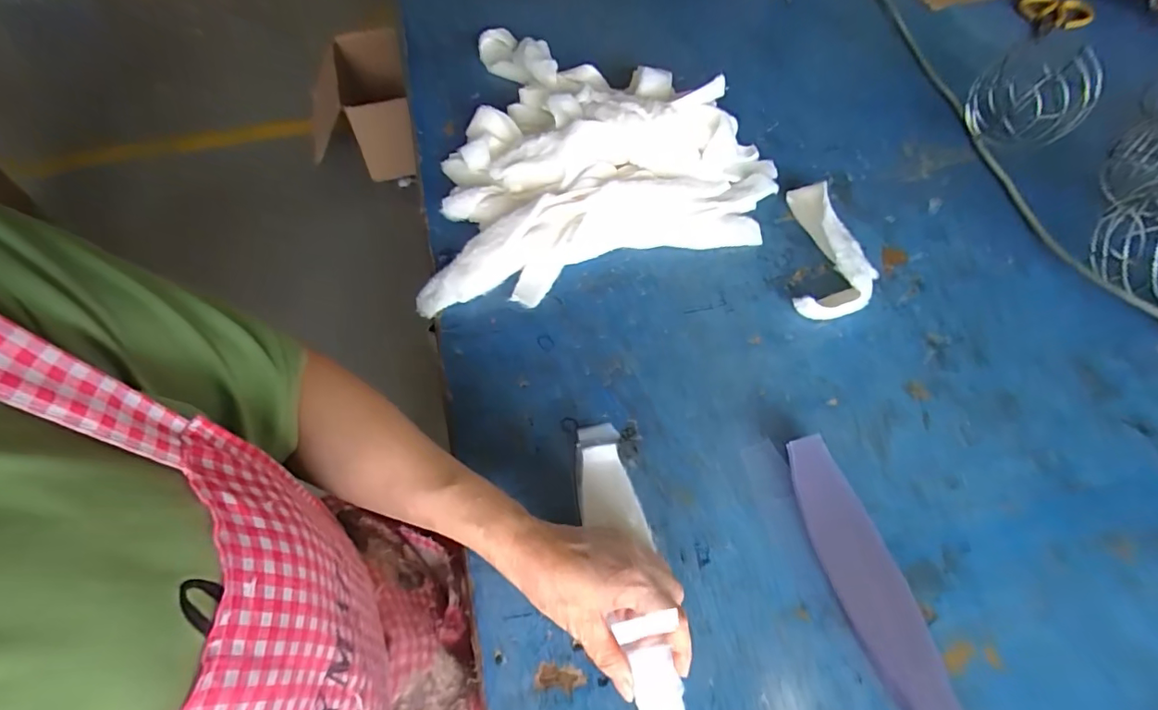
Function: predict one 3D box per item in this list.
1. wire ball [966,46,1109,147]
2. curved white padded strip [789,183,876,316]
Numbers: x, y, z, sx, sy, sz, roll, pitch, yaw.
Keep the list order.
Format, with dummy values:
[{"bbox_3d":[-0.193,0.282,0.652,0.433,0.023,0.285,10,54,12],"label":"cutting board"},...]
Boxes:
[{"bbox_3d":[0.555,-0.313,0.635,0.119,0.095,0.143,39,64,23],"label":"wire ball"},{"bbox_3d":[0.259,-0.108,0.518,0.085,0.036,0.174,10,56,7],"label":"curved white padded strip"}]

